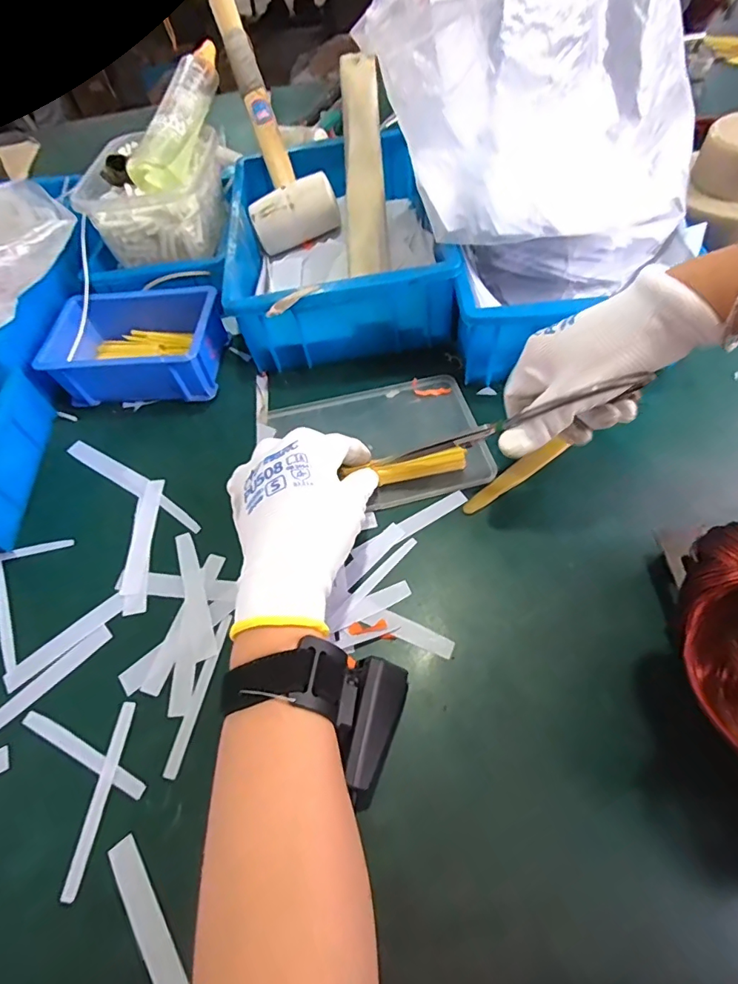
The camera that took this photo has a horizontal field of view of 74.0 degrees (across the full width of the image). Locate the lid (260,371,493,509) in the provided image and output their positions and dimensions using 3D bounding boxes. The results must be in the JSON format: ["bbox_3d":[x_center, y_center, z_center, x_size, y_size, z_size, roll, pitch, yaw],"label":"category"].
[{"bbox_3d":[0.008,-0.043,0.408,0.164,0.010,0.123,-14,58,-5],"label":"lid"}]

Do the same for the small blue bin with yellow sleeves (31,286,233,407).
[{"bbox_3d":[-0.209,-0.132,0.451,0.145,0.058,0.100,-1,57,3],"label":"small blue bin with yellow sleeves"}]

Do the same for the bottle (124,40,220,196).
[{"bbox_3d":[-0.193,-0.379,0.502,0.056,0.066,0.205,-1,57,4],"label":"bottle"}]

